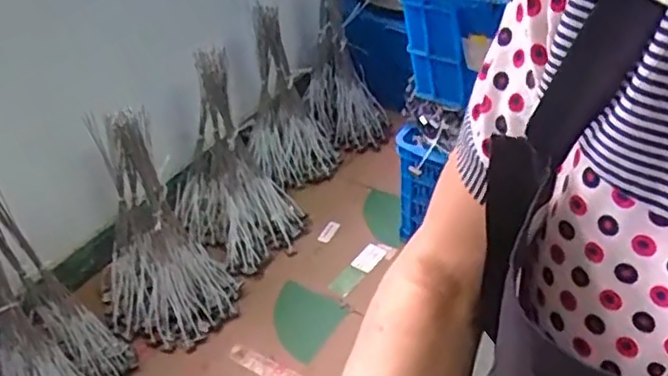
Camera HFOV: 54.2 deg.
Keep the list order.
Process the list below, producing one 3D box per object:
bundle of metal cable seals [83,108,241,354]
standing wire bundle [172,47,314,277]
[{"bbox_3d":[-0.445,0.080,1.561,0.320,0.611,0.307,-23,42,-21],"label":"bundle of metal cable seals"},{"bbox_3d":[-0.261,-0.076,1.737,0.297,0.617,0.250,-31,46,-28],"label":"standing wire bundle"}]

